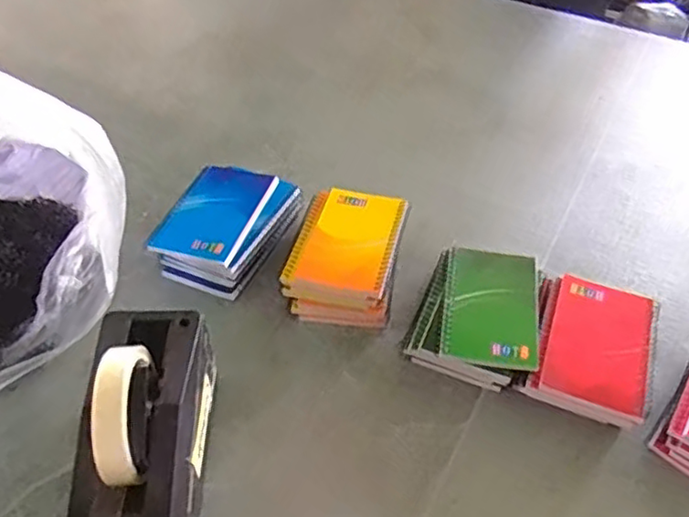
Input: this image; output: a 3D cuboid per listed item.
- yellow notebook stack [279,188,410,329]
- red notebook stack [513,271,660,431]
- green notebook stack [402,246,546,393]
[{"bbox_3d":[0.002,-0.002,0.627,0.099,0.050,0.142,9,45,9],"label":"yellow notebook stack"},{"bbox_3d":[0.210,0.081,0.554,0.099,0.039,0.131,17,47,16],"label":"red notebook stack"},{"bbox_3d":[0.121,0.051,0.581,0.107,0.041,0.137,14,46,13],"label":"green notebook stack"}]

